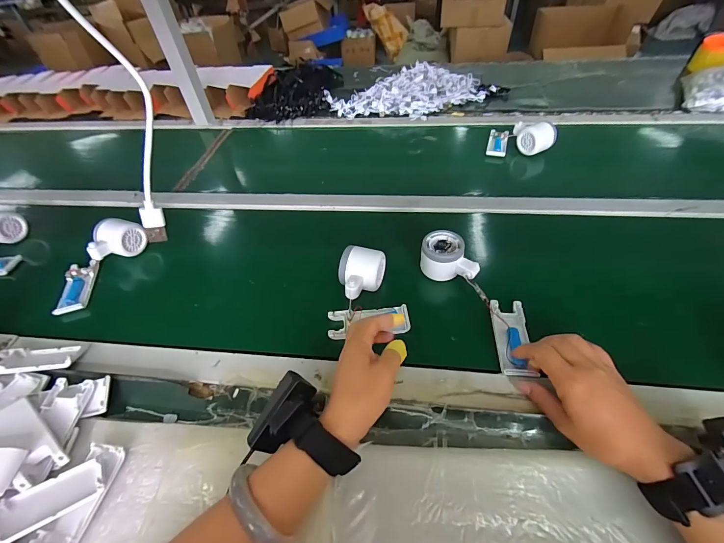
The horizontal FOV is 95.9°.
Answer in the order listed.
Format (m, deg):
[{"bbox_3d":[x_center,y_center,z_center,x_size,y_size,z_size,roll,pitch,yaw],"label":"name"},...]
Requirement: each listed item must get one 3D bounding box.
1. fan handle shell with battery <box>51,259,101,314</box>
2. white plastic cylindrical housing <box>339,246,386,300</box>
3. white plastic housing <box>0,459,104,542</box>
[{"bbox_3d":[-0.443,0.024,0.509,0.038,0.017,0.105,-14,49,-8],"label":"fan handle shell with battery"},{"bbox_3d":[-0.003,0.006,0.452,0.057,0.049,0.070,9,50,11],"label":"white plastic cylindrical housing"},{"bbox_3d":[-0.296,0.212,0.297,0.097,0.016,0.037,-20,49,-32],"label":"white plastic housing"}]

